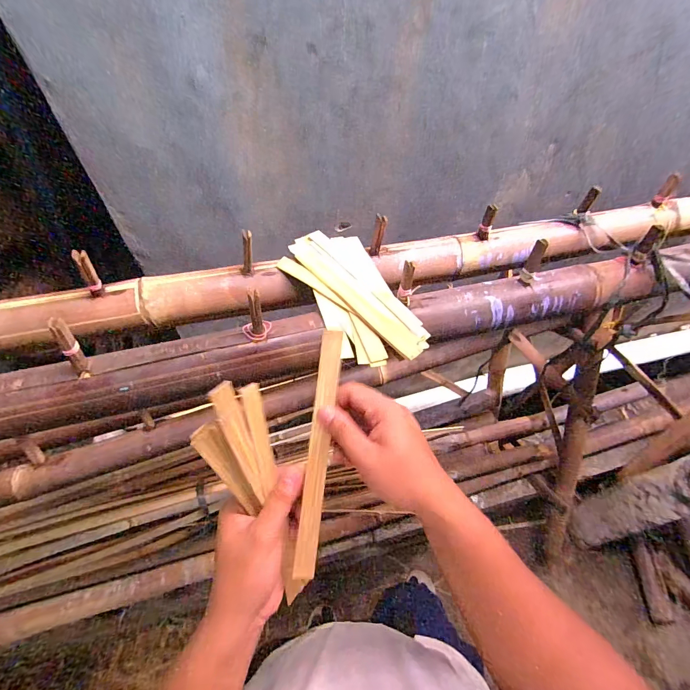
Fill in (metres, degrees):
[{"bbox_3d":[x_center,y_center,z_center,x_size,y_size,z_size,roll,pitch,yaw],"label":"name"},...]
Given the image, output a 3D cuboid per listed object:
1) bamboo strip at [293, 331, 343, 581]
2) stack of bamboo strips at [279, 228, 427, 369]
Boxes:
[{"bbox_3d":[-0.025,0.101,0.337,0.019,0.006,0.227,7,86,3],"label":"bamboo strip"},{"bbox_3d":[0.003,-0.074,0.467,0.113,0.018,0.251,-19,58,-15],"label":"stack of bamboo strips"}]

